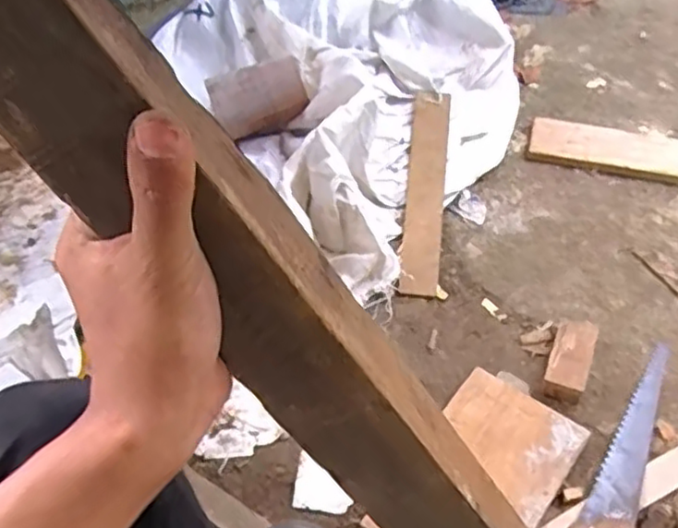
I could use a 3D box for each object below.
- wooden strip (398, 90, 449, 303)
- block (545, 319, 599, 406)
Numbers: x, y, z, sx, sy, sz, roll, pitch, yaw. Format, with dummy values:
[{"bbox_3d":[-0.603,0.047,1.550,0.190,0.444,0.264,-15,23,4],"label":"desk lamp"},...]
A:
[{"bbox_3d":[0.150,-0.130,1.181,0.062,0.014,0.429,8,58,3],"label":"wooden strip"},{"bbox_3d":[0.325,0.132,0.967,0.057,0.043,0.127,15,53,15],"label":"block"}]

